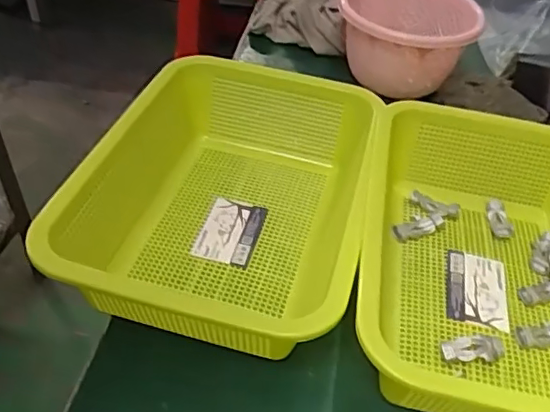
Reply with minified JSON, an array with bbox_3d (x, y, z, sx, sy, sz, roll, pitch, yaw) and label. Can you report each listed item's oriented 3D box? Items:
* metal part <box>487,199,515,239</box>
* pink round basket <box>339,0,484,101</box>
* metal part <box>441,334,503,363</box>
[{"bbox_3d":[0.186,0.011,0.477,0.016,0.008,0.038,3,44,-5],"label":"metal part"},{"bbox_3d":[0.137,-0.178,0.620,0.135,0.092,0.127,2,41,-1],"label":"pink round basket"},{"bbox_3d":[0.133,0.095,0.380,0.046,0.010,0.017,-7,46,-15],"label":"metal part"}]

